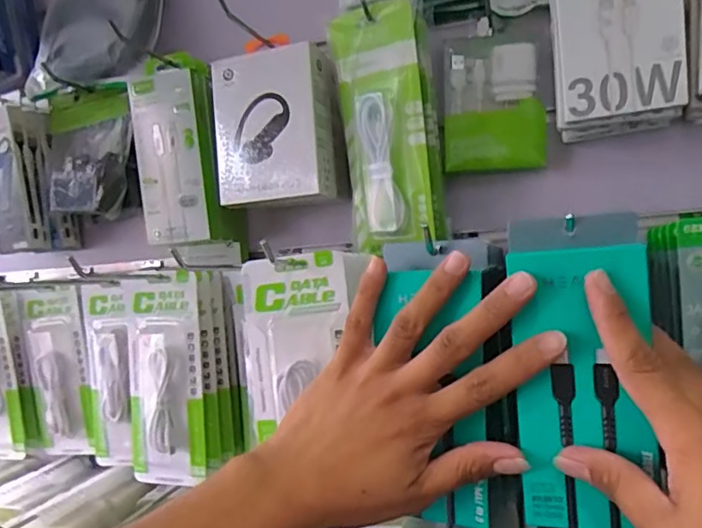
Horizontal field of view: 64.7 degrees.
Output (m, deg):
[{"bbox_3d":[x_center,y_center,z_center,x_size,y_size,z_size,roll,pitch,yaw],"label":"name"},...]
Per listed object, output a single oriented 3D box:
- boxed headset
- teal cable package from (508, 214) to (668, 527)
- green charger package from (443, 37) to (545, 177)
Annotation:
[{"bbox_3d":[-0.067,-0.119,0.500,0.100,0.126,0.055,-4,2,26],"label":"boxed headset"},{"bbox_3d":[0.127,0.061,0.307,0.071,0.171,0.022,1,3,16],"label":"teal cable package"},{"bbox_3d":[0.124,-0.141,0.487,0.084,0.113,0.021,-5,2,8],"label":"green charger package"}]

